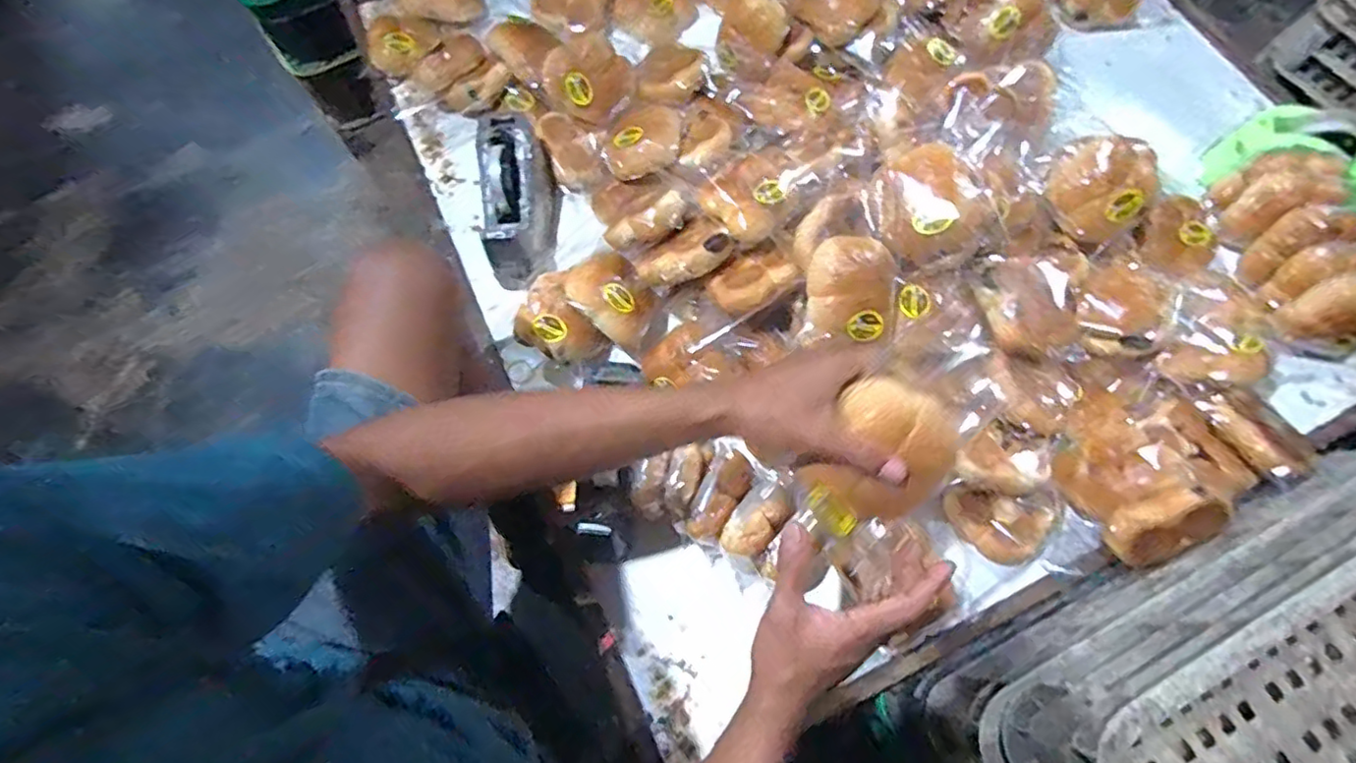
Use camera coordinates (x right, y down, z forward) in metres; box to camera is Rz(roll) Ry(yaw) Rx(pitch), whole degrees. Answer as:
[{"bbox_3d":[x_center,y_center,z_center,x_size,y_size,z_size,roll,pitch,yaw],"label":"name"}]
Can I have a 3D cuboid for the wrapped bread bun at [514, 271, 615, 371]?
[{"bbox_3d":[-0.150,-0.065,0.778,0.087,0.090,0.112,-43,75,-14],"label":"wrapped bread bun"}]

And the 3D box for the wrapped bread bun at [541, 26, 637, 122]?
[{"bbox_3d":[-0.122,-0.417,0.857,0.113,0.063,0.089,15,71,5],"label":"wrapped bread bun"}]

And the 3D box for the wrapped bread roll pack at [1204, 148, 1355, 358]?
[{"bbox_3d":[0.773,-0.163,0.767,0.106,0.099,0.248,-3,70,-1],"label":"wrapped bread roll pack"}]

